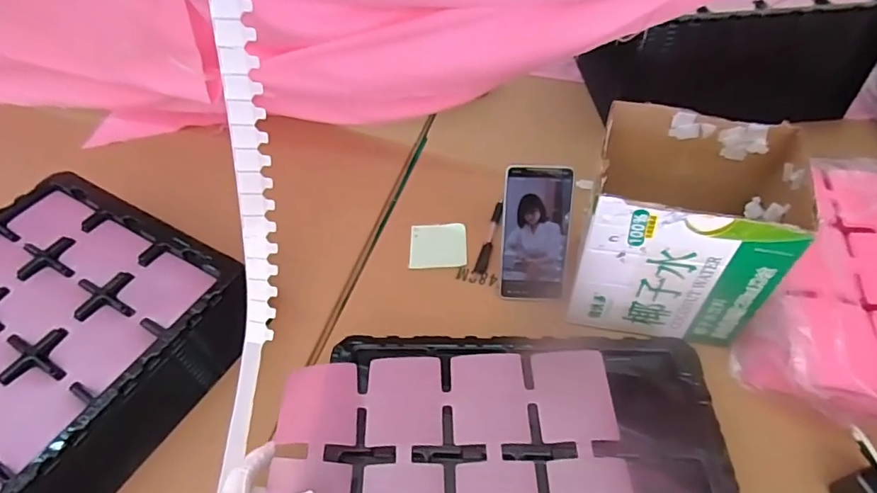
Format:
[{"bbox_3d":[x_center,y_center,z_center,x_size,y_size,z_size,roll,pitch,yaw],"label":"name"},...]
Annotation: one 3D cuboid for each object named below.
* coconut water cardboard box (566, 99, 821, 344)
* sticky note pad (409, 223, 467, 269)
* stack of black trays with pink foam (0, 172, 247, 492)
[{"bbox_3d":[0.251,-0.019,0.552,0.187,0.190,0.156,11,54,11],"label":"coconut water cardboard box"},{"bbox_3d":[0.000,-0.002,0.703,0.076,0.010,0.072,-1,52,2],"label":"sticky note pad"},{"bbox_3d":[-0.438,0.123,0.564,0.350,0.109,0.371,23,57,19],"label":"stack of black trays with pink foam"}]

